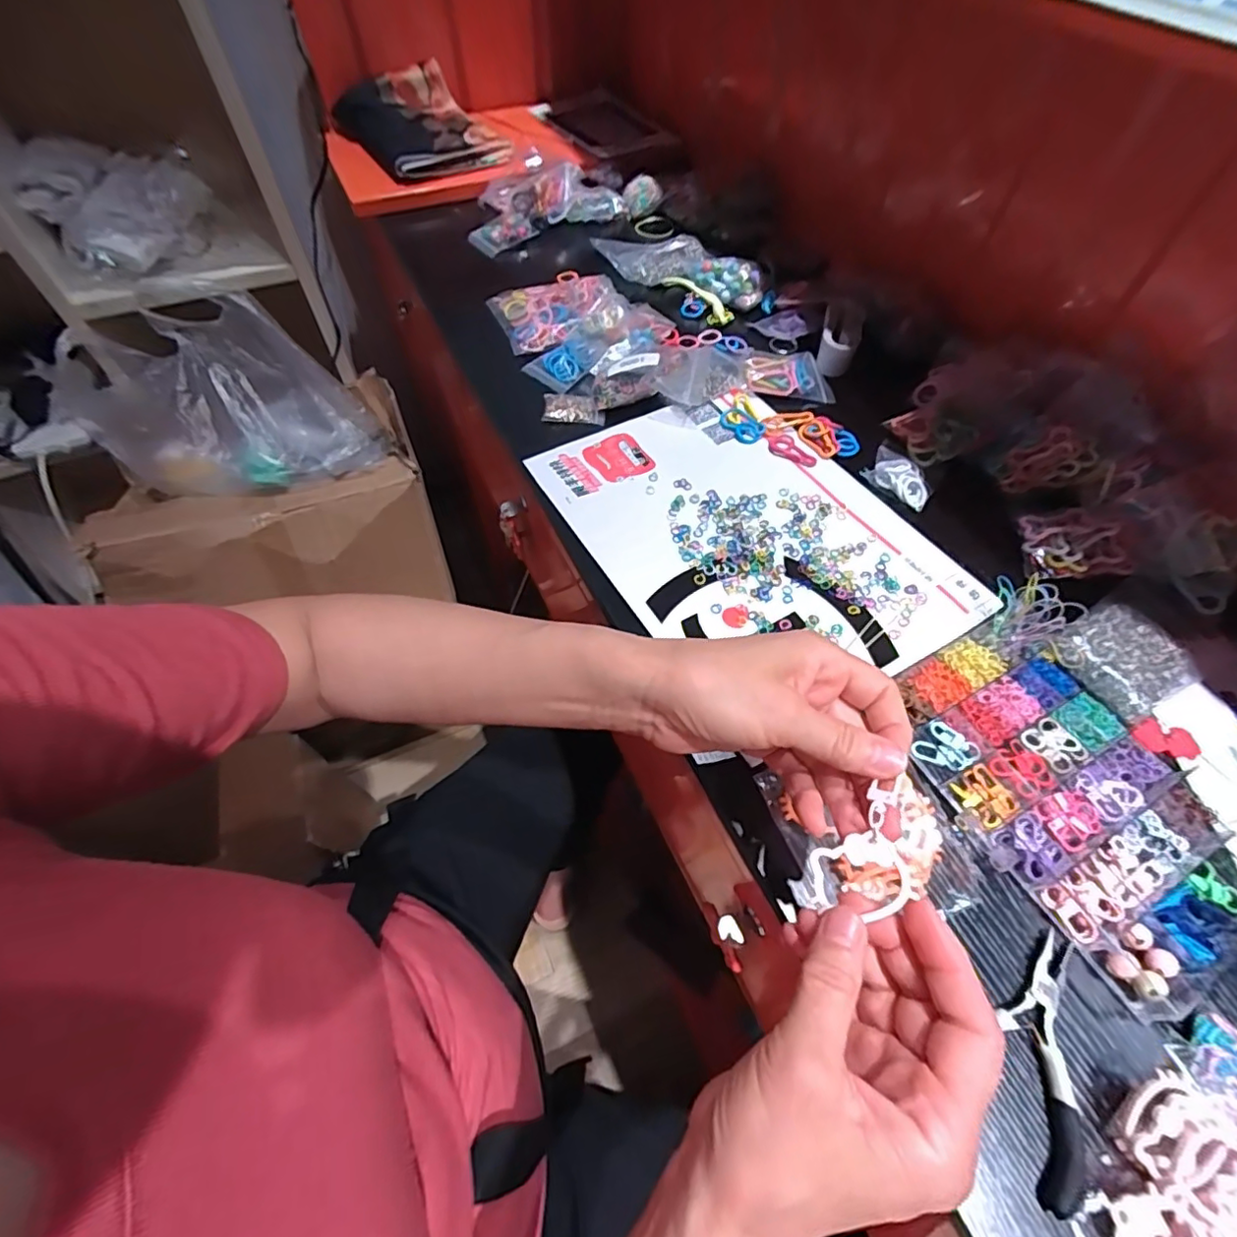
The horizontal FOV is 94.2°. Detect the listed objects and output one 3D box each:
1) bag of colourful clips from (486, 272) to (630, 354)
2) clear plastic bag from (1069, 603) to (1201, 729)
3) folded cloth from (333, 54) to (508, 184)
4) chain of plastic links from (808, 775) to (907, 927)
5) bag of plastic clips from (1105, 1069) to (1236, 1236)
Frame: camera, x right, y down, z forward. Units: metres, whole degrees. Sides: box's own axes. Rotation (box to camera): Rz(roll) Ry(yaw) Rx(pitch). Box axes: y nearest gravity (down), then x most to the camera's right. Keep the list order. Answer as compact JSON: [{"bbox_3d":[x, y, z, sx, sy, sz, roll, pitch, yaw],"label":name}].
[{"bbox_3d":[-0.063,-0.348,0.634,0.141,0.025,0.118,-17,58,-9],"label":"bag of colourful clips"},{"bbox_3d":[0.360,0.026,0.403,0.091,0.009,0.067,-27,60,-15],"label":"clear plastic bag"},{"bbox_3d":[-0.305,-0.761,0.882,0.182,0.068,0.300,-30,62,-19],"label":"folded cloth"},{"bbox_3d":[0.106,0.100,0.255,0.038,0.005,0.056,-5,68,31],"label":"chain of plastic links"},{"bbox_3d":[0.250,0.256,0.248,0.073,0.023,0.089,-14,58,-7],"label":"bag of plastic clips"}]

